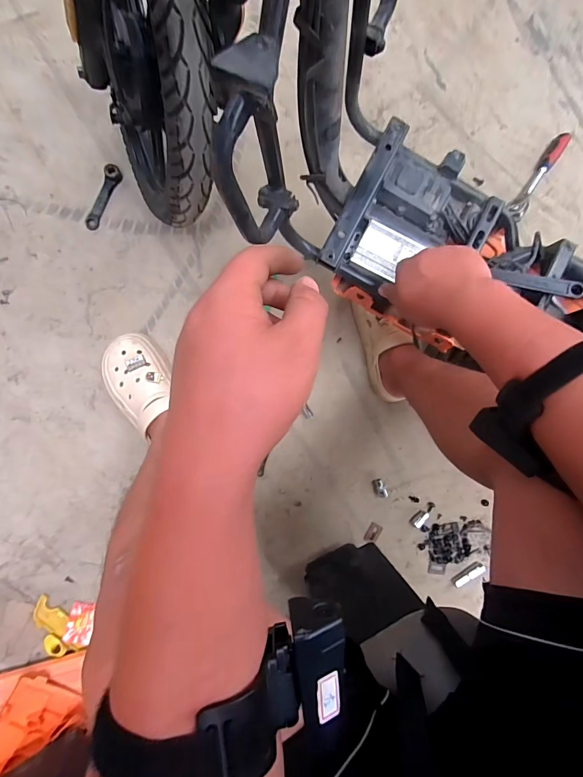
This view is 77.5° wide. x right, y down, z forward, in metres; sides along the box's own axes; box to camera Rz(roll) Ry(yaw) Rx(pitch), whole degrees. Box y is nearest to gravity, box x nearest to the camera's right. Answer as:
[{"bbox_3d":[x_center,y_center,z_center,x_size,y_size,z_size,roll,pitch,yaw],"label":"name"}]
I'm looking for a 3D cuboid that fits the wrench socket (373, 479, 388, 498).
[{"bbox_3d":[0.197,0.222,0.806,0.022,0.019,0.043,-24,96,-8],"label":"wrench socket"}]

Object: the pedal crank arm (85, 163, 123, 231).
[{"bbox_3d":[-0.359,-0.365,0.693,0.029,0.020,0.126,22,88,-10],"label":"pedal crank arm"}]

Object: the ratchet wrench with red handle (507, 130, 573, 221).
[{"bbox_3d":[0.574,-0.493,0.841,0.034,0.034,0.231,34,86,-9],"label":"ratchet wrench with red handle"}]

